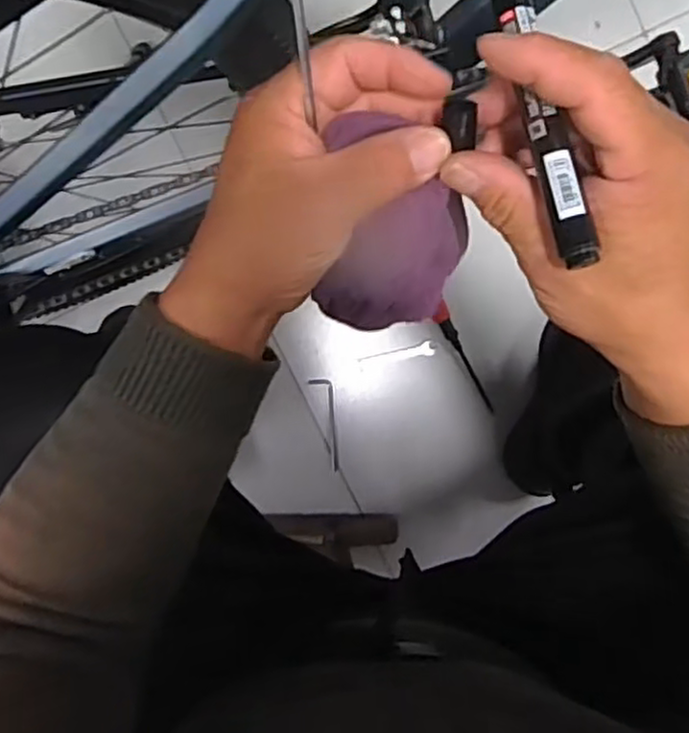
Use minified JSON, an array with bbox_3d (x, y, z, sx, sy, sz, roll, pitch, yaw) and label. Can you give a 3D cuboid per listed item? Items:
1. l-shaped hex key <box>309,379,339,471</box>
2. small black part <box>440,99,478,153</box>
[{"bbox_3d":[-0.021,0.075,0.921,0.028,0.008,0.122,-10,96,-5],"label":"l-shaped hex key"},{"bbox_3d":[0.047,-0.100,0.291,0.015,0.005,0.019,-3,95,-6],"label":"small black part"}]

